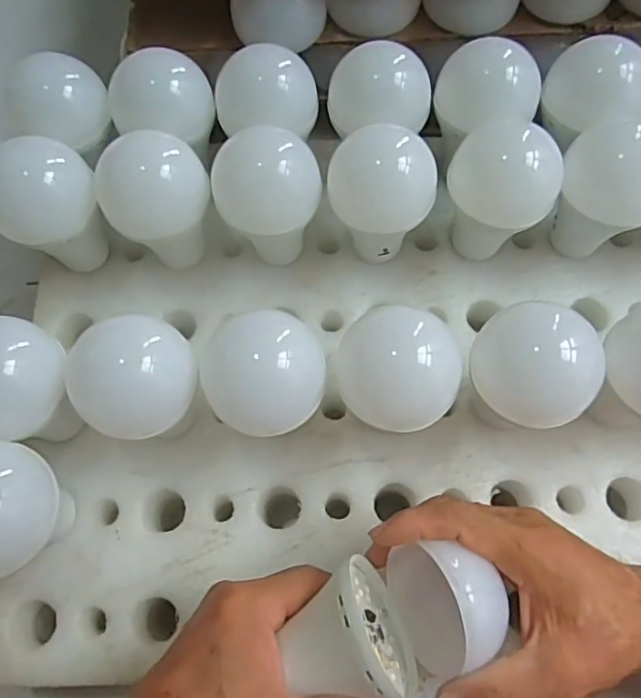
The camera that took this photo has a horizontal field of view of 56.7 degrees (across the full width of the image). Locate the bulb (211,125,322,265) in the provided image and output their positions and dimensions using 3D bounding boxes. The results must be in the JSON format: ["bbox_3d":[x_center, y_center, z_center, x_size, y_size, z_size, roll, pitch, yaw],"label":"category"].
[{"bbox_3d":[-0.032,-0.087,0.384,0.065,0.090,0.068,-3,68,-2],"label":"bulb"}]

